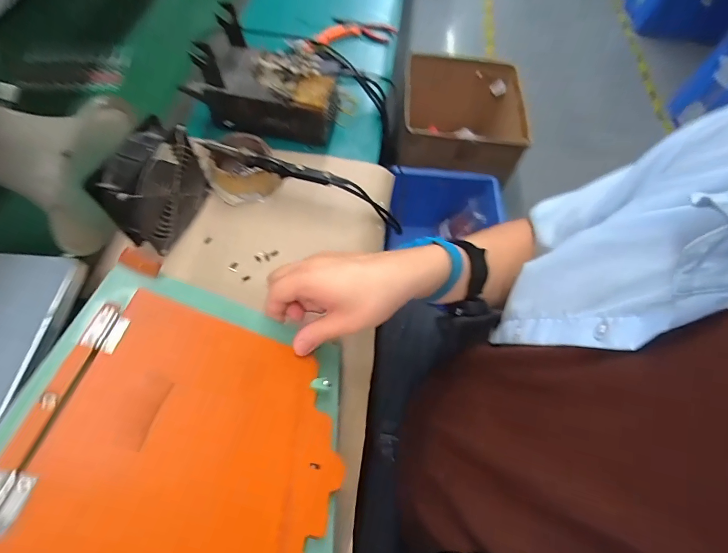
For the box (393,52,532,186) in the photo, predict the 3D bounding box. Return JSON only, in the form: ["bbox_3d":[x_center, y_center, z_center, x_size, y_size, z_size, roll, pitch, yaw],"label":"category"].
[{"bbox_3d":[0.340,-0.540,1.335,0.404,0.230,0.481,9,61,1],"label":"box"}]

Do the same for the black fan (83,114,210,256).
[{"bbox_3d":[-0.241,-0.103,0.434,0.046,0.121,0.115,19,62,7],"label":"black fan"}]

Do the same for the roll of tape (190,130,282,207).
[{"bbox_3d":[-0.171,-0.153,0.511,0.094,0.047,0.094,-24,66,-15],"label":"roll of tape"}]

